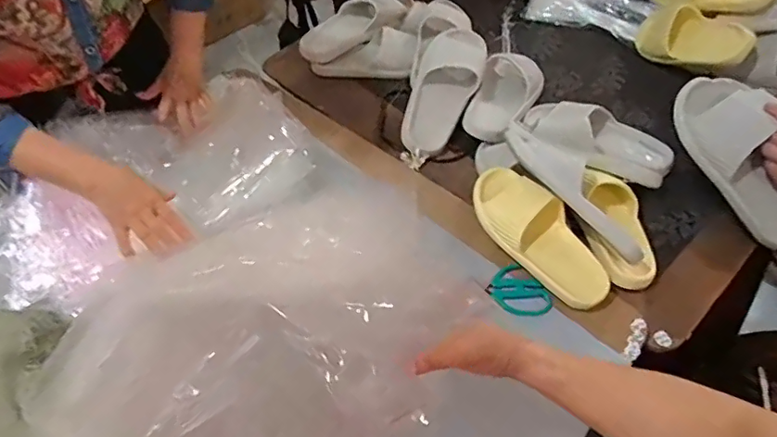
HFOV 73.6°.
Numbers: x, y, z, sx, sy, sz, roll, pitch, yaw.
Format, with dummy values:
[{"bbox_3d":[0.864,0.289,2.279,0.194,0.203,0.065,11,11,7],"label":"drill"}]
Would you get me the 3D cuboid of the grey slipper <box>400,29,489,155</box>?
[{"bbox_3d":[0.110,-0.244,0.996,0.129,0.101,0.278,10,53,11],"label":"grey slipper"}]

